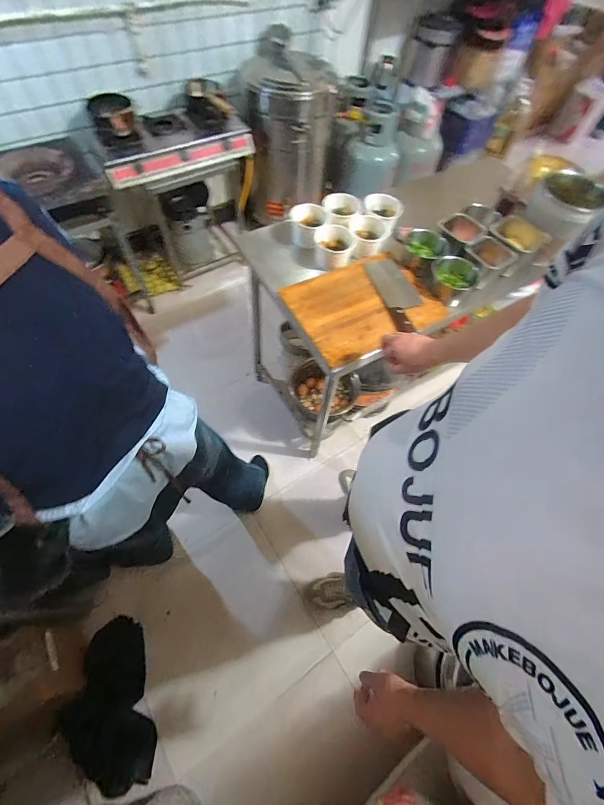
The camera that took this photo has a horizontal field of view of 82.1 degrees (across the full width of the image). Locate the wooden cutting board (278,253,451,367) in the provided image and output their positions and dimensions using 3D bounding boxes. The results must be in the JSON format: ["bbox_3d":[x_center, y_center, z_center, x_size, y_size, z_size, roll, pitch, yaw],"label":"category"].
[{"bbox_3d":[0.176,-0.290,1.014,0.405,0.028,0.315,-26,66,-17],"label":"wooden cutting board"}]

